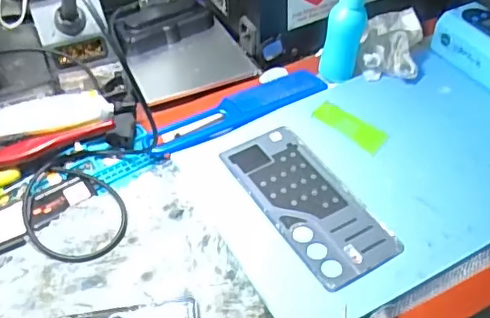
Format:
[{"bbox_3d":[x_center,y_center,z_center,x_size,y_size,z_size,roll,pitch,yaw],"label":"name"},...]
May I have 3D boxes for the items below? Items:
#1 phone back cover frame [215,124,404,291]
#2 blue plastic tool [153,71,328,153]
[{"bbox_3d":[0.049,0.030,0.449,0.071,0.004,0.158,-24,50,-20],"label":"phone back cover frame"},{"bbox_3d":[-0.001,-0.048,0.523,0.175,0.007,0.047,-27,51,-22],"label":"blue plastic tool"}]

